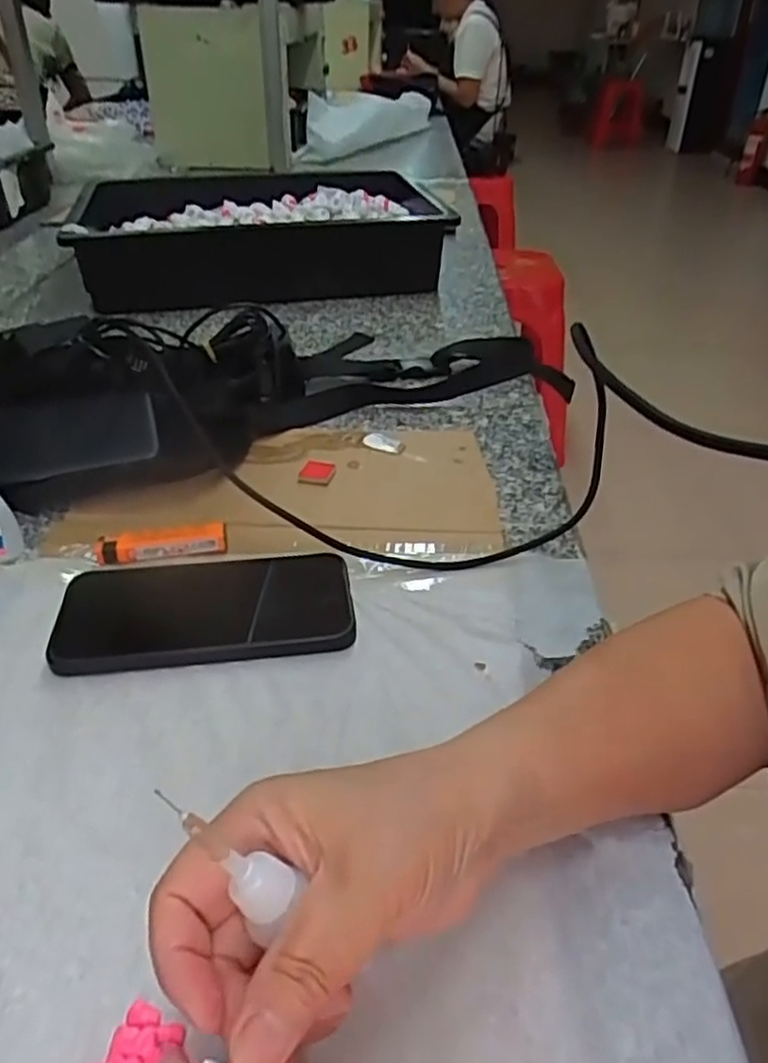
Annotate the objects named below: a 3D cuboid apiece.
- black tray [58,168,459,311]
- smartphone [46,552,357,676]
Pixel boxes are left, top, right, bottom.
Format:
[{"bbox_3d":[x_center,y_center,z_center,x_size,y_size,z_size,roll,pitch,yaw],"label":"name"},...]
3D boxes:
[{"bbox_3d":[-0.163,-0.388,0.953,0.436,0.097,0.283,-7,37,-10],"label":"black tray"},{"bbox_3d":[-0.099,0.044,0.419,0.159,0.014,0.085,-4,35,-5],"label":"smartphone"}]

